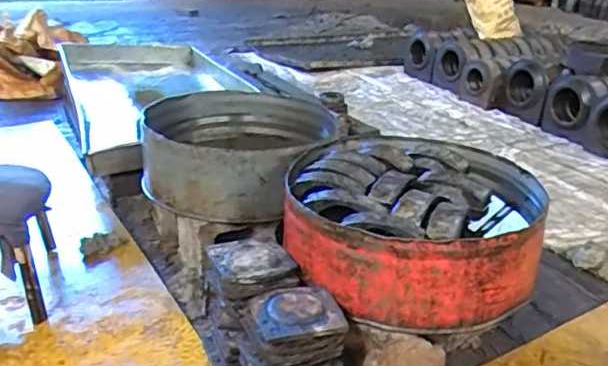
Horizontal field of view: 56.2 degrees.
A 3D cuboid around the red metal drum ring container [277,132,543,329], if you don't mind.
[{"bbox_3d":[0.247,0.083,1.297,0.527,0.190,0.526,10,25,16],"label":"red metal drum ring container"}]

